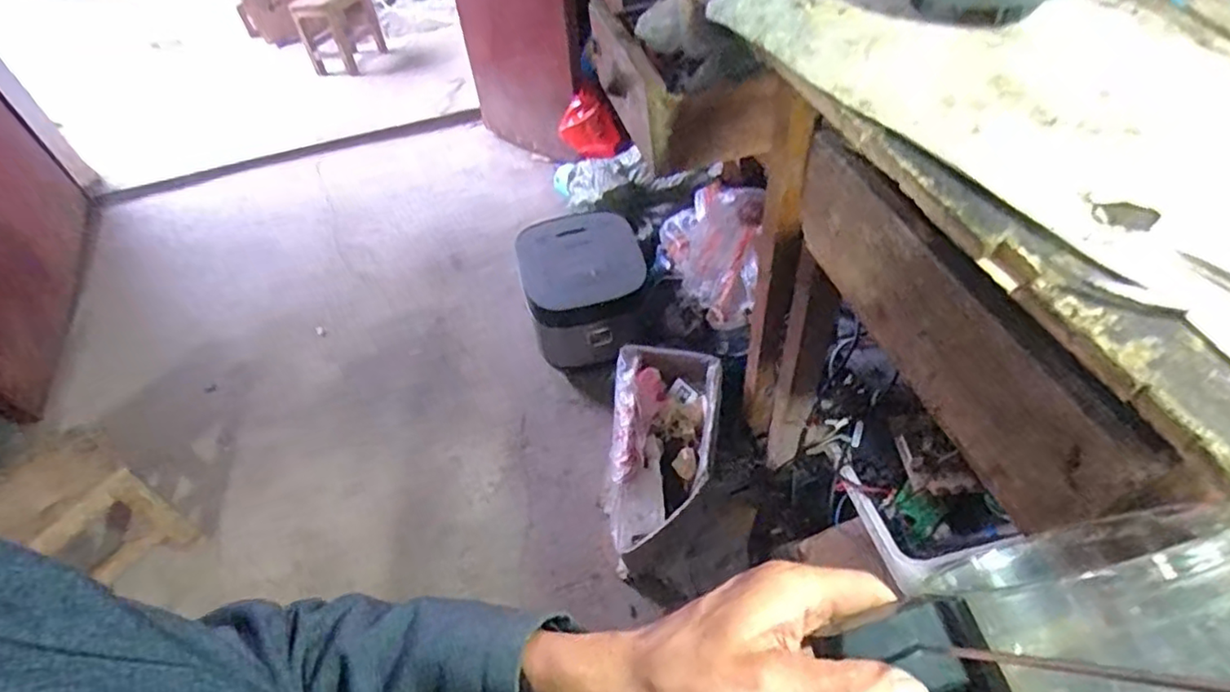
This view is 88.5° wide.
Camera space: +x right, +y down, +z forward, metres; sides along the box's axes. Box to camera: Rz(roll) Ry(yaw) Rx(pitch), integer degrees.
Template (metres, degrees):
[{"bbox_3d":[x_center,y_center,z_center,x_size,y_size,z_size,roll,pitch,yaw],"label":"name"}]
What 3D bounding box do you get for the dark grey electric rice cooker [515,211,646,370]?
[{"bbox_3d":[-0.072,-0.134,1.358,0.236,0.191,0.303,-15,51,-6],"label":"dark grey electric rice cooker"}]

